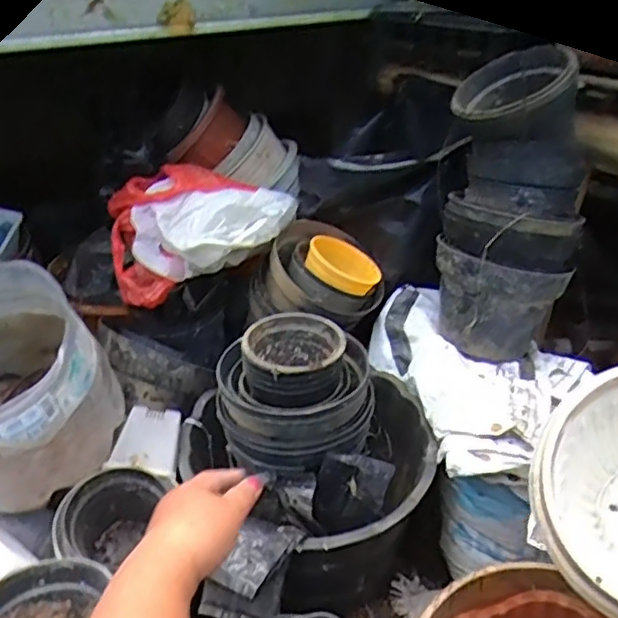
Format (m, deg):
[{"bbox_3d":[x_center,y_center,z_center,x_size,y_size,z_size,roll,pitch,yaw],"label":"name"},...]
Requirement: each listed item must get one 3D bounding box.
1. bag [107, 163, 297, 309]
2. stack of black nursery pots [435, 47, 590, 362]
[{"bbox_3d":[-0.156,-0.111,0.912,0.243,0.138,0.174,6,31,6],"label":"bag"},{"bbox_3d":[0.263,-0.114,0.847,0.178,0.380,0.185,11,31,13],"label":"stack of black nursery pots"}]

